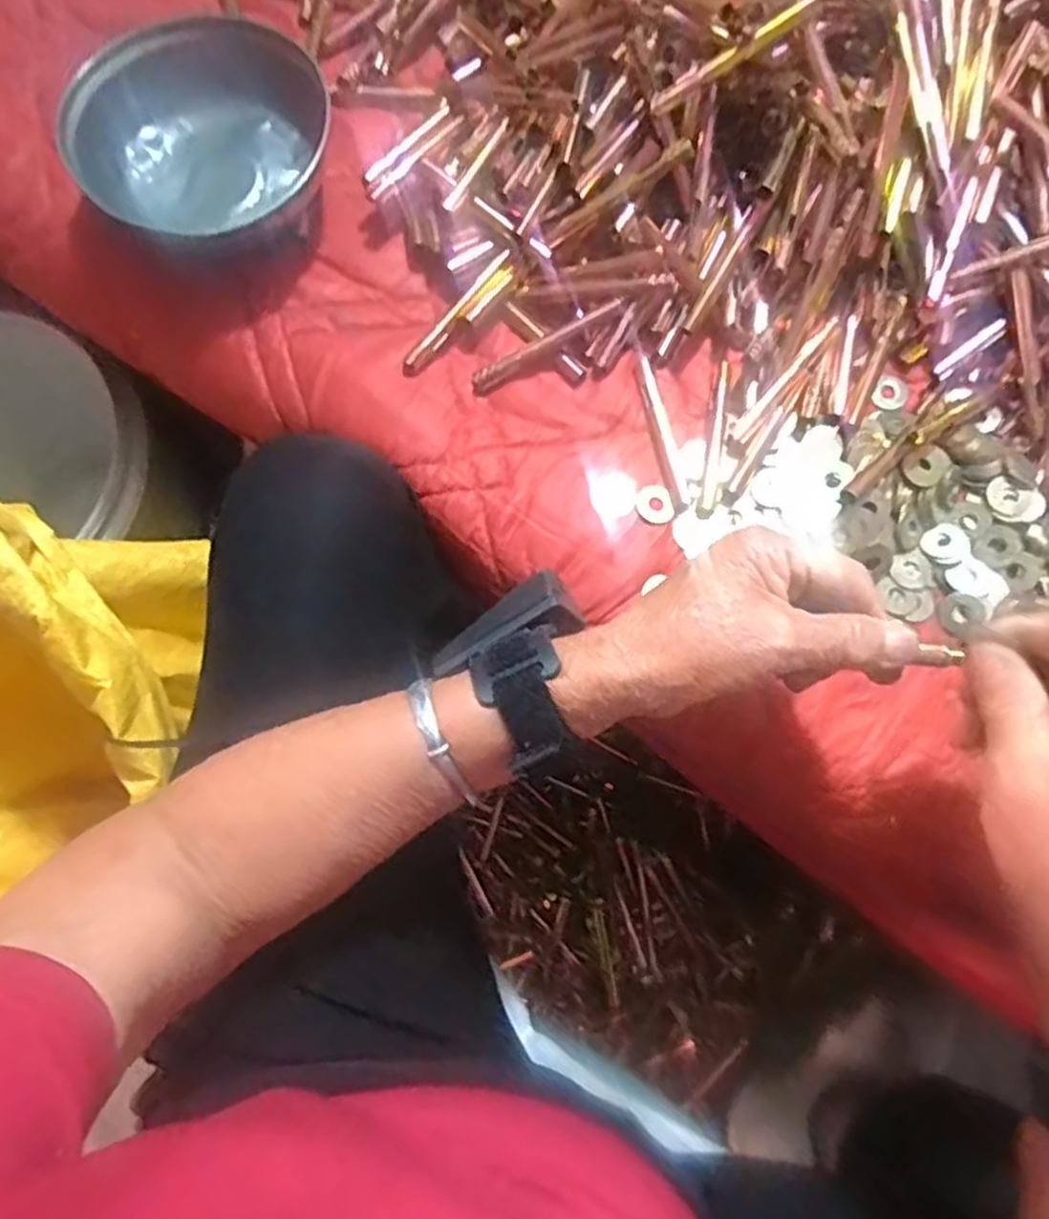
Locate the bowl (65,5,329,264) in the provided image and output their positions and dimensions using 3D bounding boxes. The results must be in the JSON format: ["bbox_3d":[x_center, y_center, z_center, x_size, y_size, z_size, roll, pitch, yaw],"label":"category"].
[{"bbox_3d":[-0.183,-0.269,0.433,0.142,0.049,0.156,-40,80,-8],"label":"bowl"}]

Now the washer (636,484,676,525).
[{"bbox_3d":[0.071,-0.057,0.405,0.020,0.004,0.022,0,77,1],"label":"washer"}]

